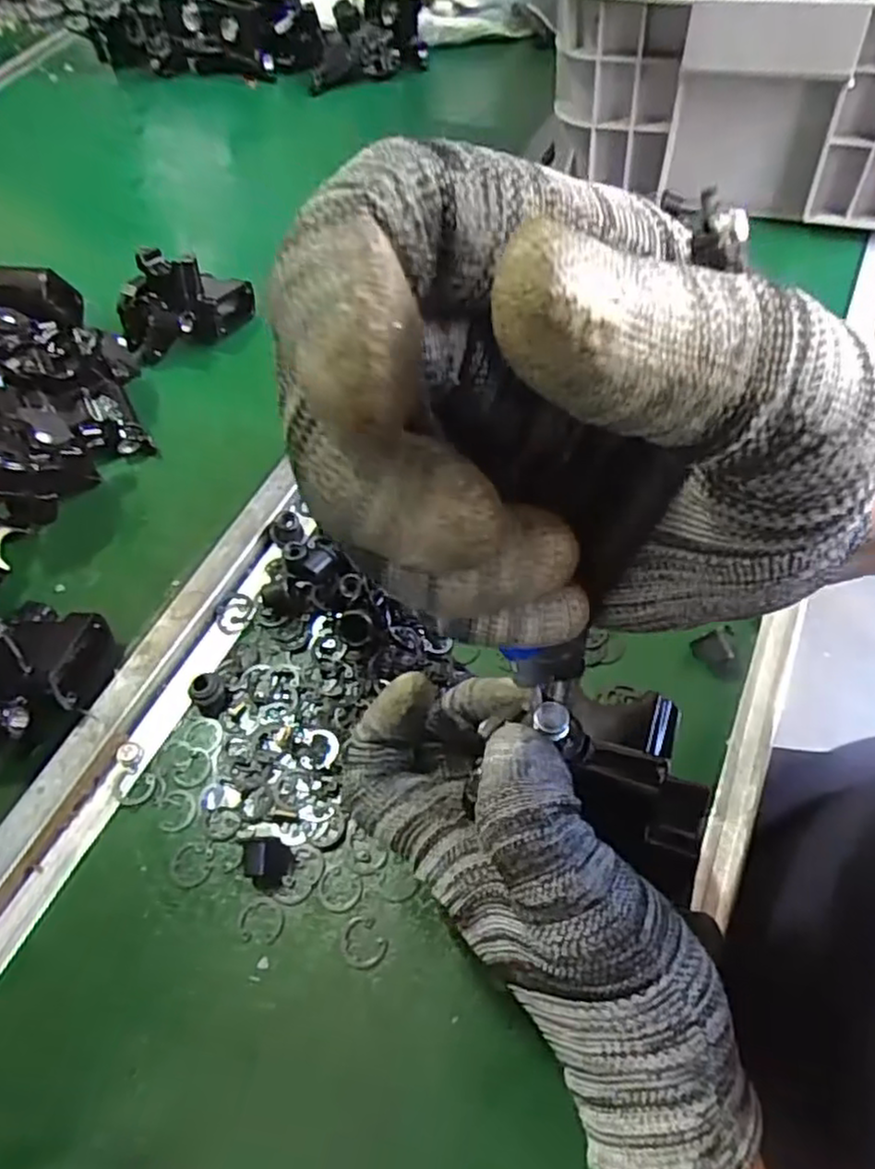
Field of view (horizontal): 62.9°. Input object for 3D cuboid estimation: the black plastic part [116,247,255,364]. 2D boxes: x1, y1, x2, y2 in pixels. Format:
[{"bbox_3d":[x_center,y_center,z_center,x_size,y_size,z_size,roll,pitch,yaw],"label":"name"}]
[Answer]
[{"bbox_3d":[-0.164,-0.182,0.468,0.086,0.063,0.033,-24,59,-10],"label":"black plastic part"}]

